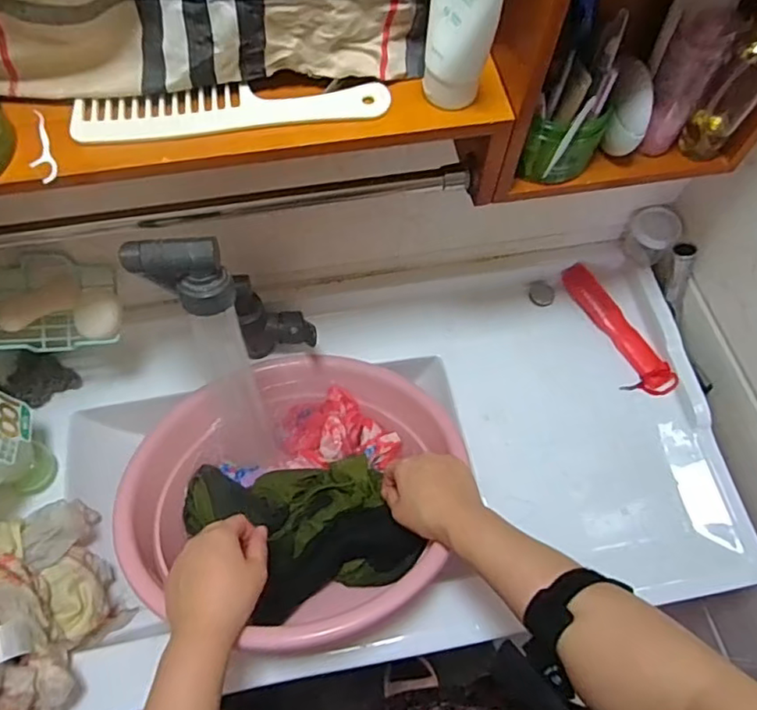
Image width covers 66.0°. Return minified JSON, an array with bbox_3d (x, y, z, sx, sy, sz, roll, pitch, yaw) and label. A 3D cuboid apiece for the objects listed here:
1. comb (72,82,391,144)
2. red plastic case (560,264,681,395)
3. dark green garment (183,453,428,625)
[{"bbox_3d":[-0.109,-0.187,0.444,0.232,0.010,0.035,-7,88,-5],"label":"comb"},{"bbox_3d":[0.326,-0.037,0.803,0.049,0.030,0.213,-23,67,-12],"label":"red plastic case"},{"bbox_3d":[-0.089,0.204,0.671,0.260,0.050,0.172,-5,65,-4],"label":"dark green garment"}]

